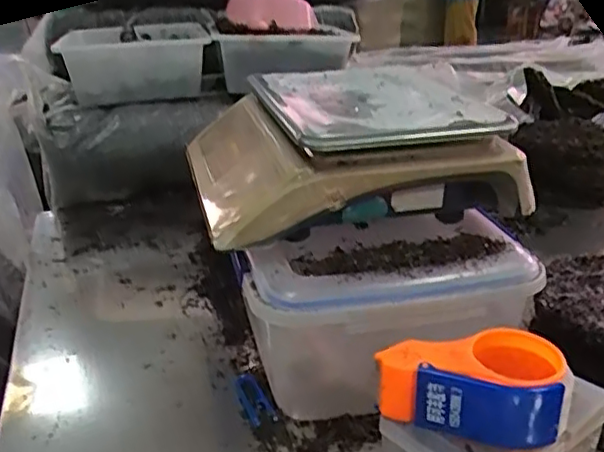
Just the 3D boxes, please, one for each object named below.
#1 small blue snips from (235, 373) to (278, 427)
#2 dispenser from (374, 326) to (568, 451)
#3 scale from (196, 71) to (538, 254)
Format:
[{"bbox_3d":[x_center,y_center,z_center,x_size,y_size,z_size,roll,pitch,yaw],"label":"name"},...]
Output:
[{"bbox_3d":[-0.054,0.186,0.680,0.027,0.004,0.083,-11,26,-22],"label":"small blue snips"},{"bbox_3d":[0.147,0.132,0.544,0.153,0.061,0.085,7,25,17],"label":"dispenser"},{"bbox_3d":[0.037,-0.099,0.767,0.333,0.118,0.332,-7,25,-14],"label":"scale"}]

